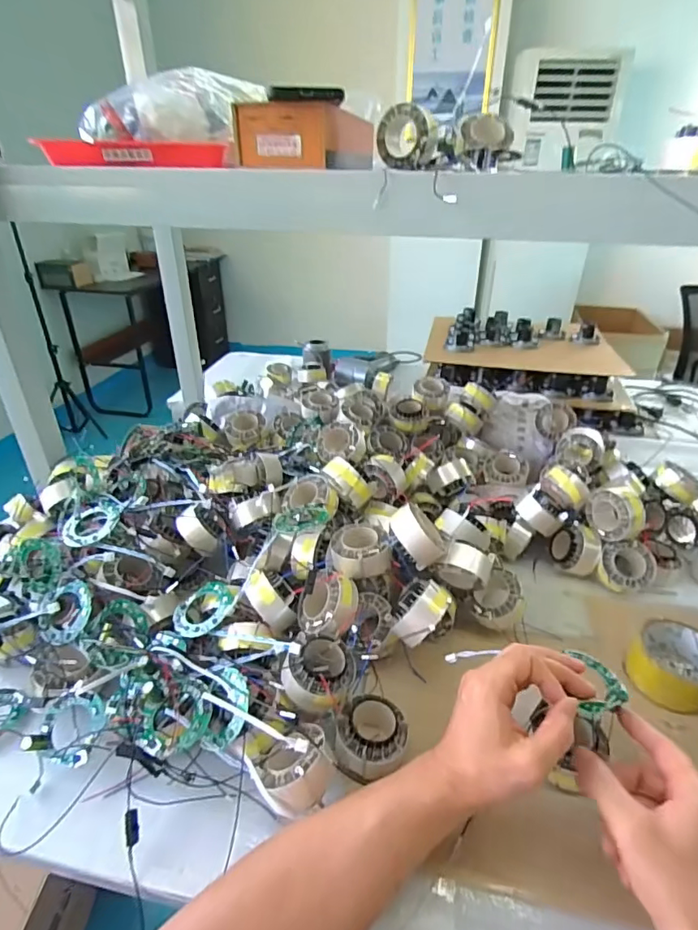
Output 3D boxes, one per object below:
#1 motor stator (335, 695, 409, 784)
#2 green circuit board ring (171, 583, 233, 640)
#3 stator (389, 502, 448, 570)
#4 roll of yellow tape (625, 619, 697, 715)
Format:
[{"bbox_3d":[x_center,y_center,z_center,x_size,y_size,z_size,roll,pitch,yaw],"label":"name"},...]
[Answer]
[{"bbox_3d":[0.022,0.252,0.457,0.058,0.029,0.069,25,39,35],"label":"motor stator"},{"bbox_3d":[-0.160,0.157,0.540,0.067,0.009,0.062,-12,38,9],"label":"green circuit board ring"},{"bbox_3d":[0.076,0.077,0.552,0.039,0.066,0.055,-38,18,23],"label":"stator"},{"bbox_3d":[0.348,0.218,0.528,0.092,0.046,0.083,-26,39,-36],"label":"roll of yellow tape"}]

